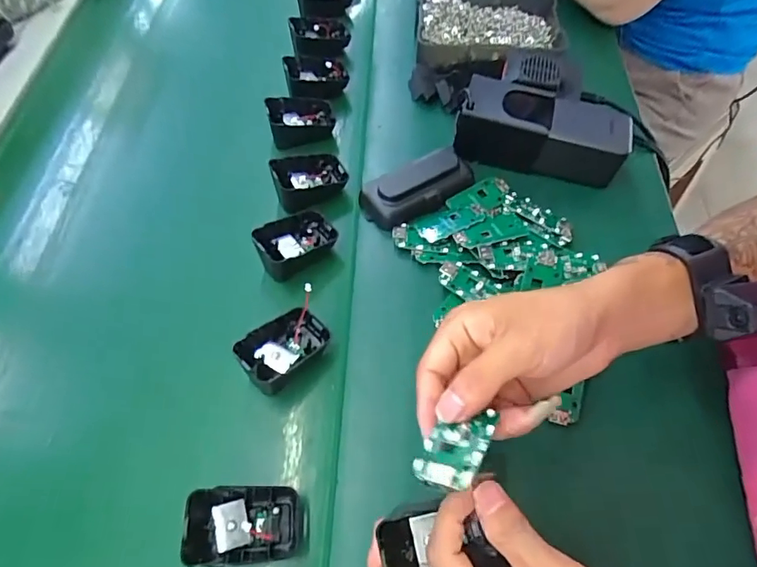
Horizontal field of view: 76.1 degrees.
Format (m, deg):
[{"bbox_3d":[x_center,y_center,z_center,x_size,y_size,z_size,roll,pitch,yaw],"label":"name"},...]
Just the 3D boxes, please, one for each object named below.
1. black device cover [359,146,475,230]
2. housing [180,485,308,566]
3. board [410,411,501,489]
[{"bbox_3d":[0.036,-0.091,0.447,0.104,0.023,0.053,-29,65,-15],"label":"black device cover"},{"bbox_3d":[-0.084,0.155,0.312,0.069,0.036,0.044,-4,61,-3],"label":"housing"},{"bbox_3d":[0.041,0.085,0.255,0.030,0.006,0.055,9,27,26],"label":"board"}]

